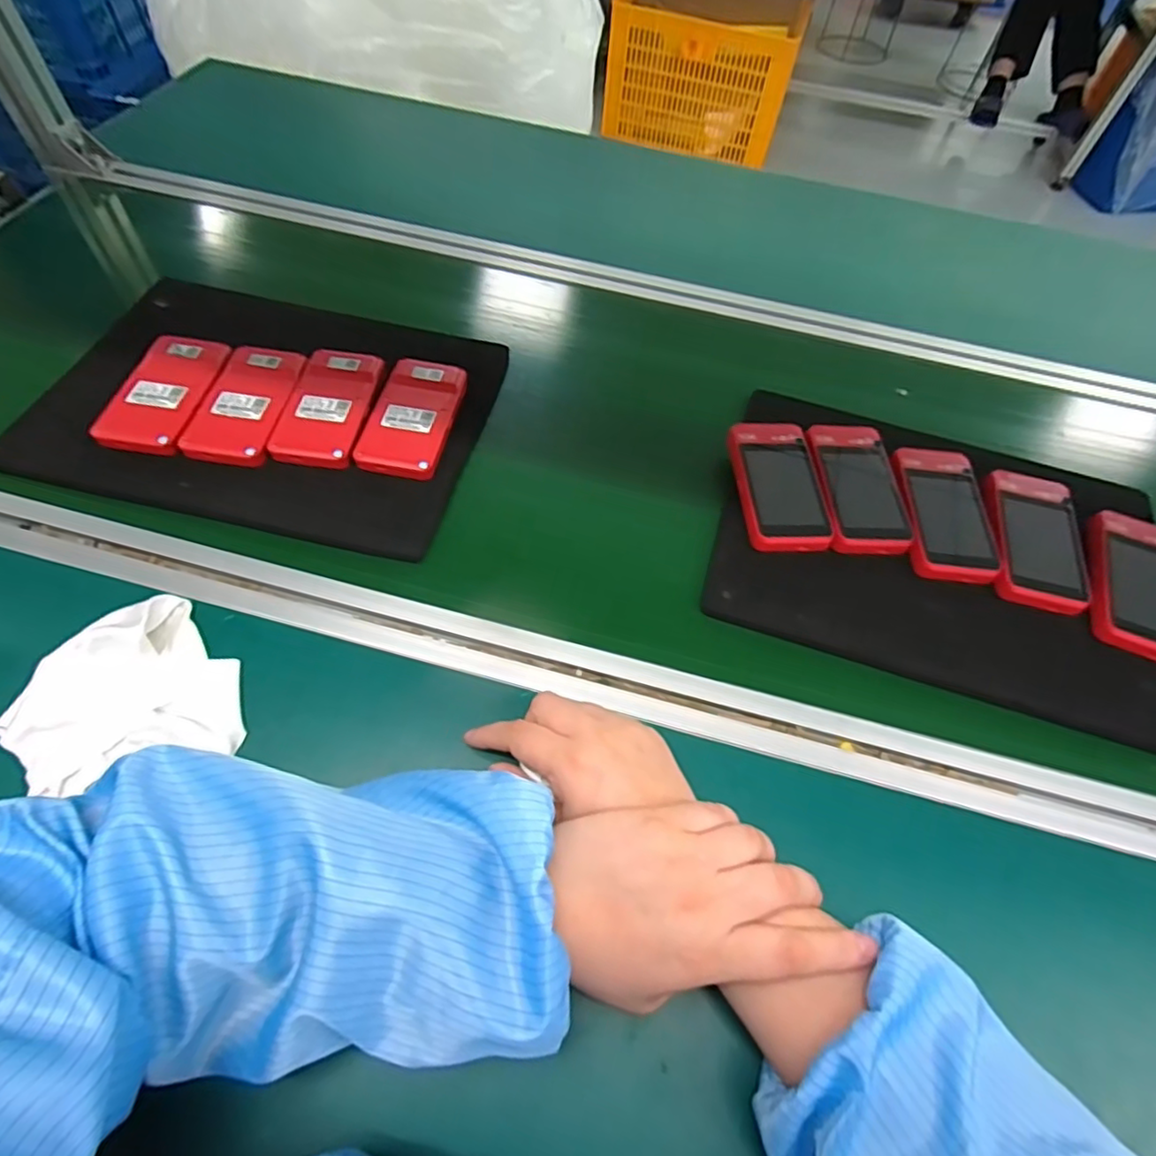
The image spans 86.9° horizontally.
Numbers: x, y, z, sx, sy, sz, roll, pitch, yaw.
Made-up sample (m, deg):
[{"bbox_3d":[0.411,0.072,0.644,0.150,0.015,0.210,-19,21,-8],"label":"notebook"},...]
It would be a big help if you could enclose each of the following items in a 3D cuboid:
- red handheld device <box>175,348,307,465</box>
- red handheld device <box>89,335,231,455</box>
[{"bbox_3d":[-0.267,-0.140,0.491,0.066,0.017,0.130,5,57,0],"label":"red handheld device"},{"bbox_3d":[-0.330,-0.149,0.488,0.063,0.016,0.121,7,57,1],"label":"red handheld device"}]

